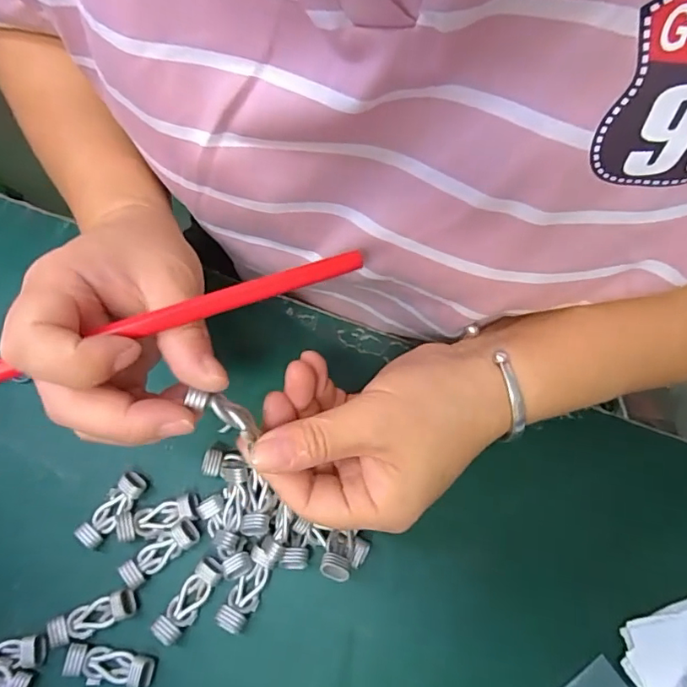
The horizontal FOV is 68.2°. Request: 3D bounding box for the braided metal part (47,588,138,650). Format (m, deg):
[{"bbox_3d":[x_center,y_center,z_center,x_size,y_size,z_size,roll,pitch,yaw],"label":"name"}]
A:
[{"bbox_3d":[-0.133,0.144,0.268,0.045,0.010,0.015,-22,72,-7],"label":"braided metal part"}]

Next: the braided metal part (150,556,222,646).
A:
[{"bbox_3d":[-0.082,0.136,0.271,0.015,0.009,0.044,33,74,11],"label":"braided metal part"}]

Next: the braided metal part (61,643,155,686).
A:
[{"bbox_3d":[-0.121,0.167,0.261,0.045,0.009,0.017,8,71,4],"label":"braided metal part"}]

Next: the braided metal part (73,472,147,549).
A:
[{"bbox_3d":[-0.131,0.093,0.287,0.016,0.013,0.045,38,75,13],"label":"braided metal part"}]

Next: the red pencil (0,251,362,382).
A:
[{"bbox_3d":[-0.071,-0.010,0.202,0.169,0.005,0.008,-19,71,-15],"label":"red pencil"}]

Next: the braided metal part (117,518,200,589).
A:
[{"bbox_3d":[-0.101,0.114,0.276,0.045,0.010,0.015,-34,74,-10],"label":"braided metal part"}]

